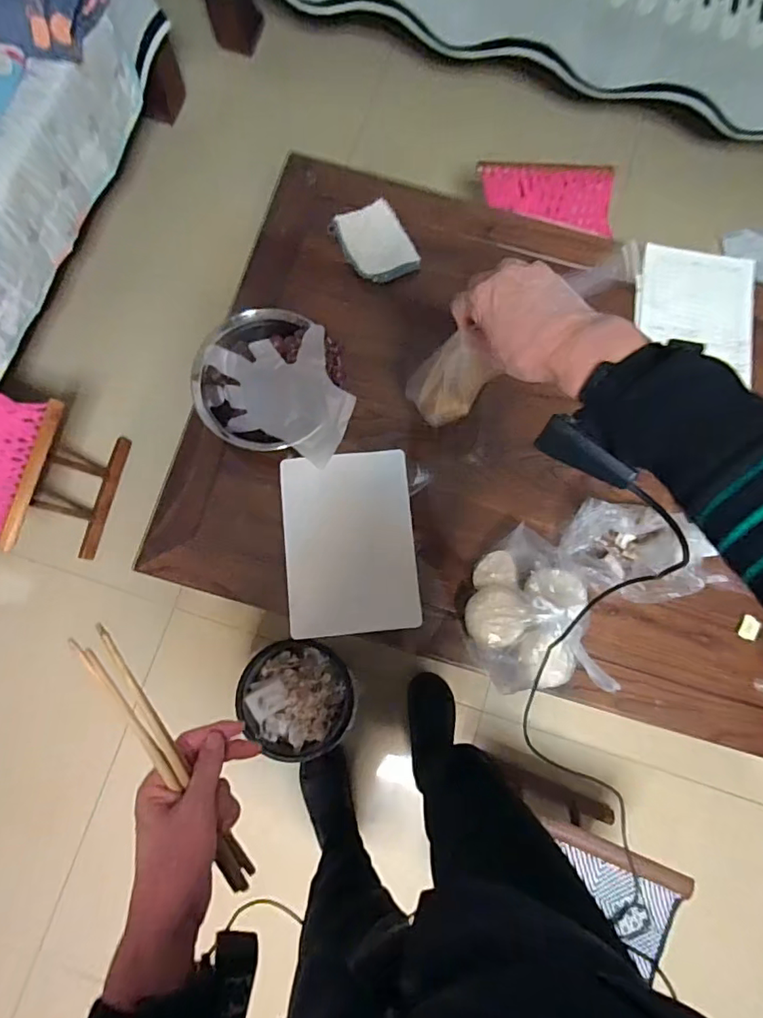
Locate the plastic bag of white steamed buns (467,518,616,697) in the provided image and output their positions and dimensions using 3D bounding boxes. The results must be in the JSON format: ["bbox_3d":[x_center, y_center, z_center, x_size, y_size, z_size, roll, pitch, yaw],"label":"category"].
[{"bbox_3d":[0.218,0.140,0.747,0.178,0.087,0.234,6,78,1],"label":"plastic bag of white steamed buns"}]

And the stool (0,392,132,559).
[{"bbox_3d":[-0.814,-0.072,1.209,0.250,0.324,0.316,16,78,3],"label":"stool"}]

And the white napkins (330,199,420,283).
[{"bbox_3d":[-0.011,-0.464,0.916,0.104,0.030,0.144,-31,80,-6],"label":"white napkins"}]

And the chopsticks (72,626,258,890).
[{"bbox_3d":[-0.156,0.197,0.399,0.018,0.024,0.246,-25,104,-5],"label":"chopsticks"}]

